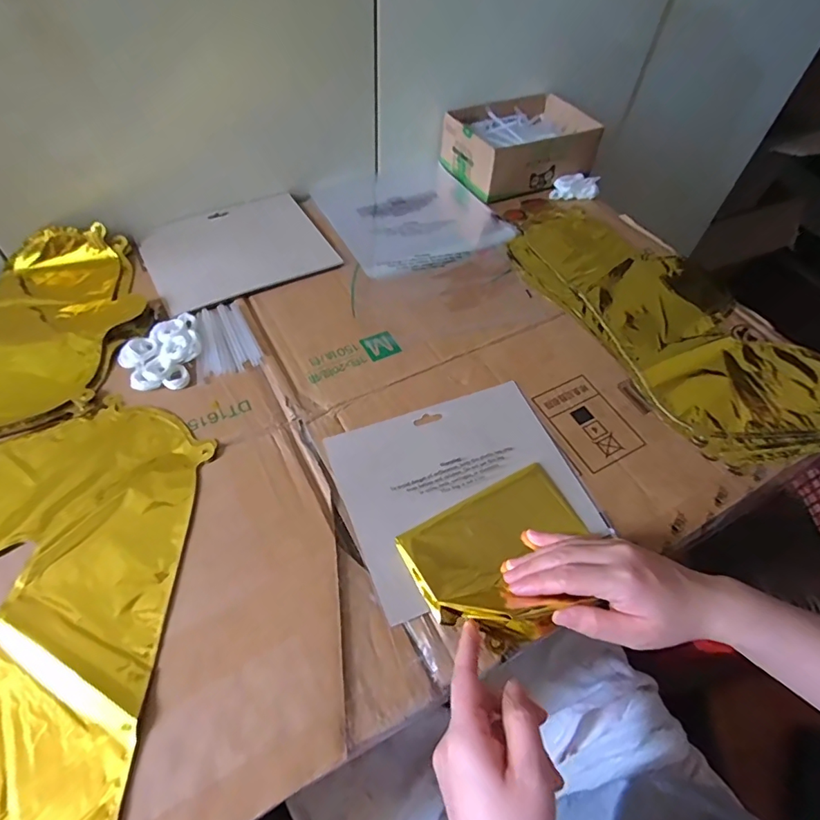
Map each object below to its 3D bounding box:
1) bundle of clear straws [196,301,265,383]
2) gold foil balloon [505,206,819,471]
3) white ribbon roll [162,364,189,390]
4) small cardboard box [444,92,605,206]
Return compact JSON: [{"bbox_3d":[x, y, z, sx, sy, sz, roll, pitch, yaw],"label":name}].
[{"bbox_3d":[-0.183,-0.070,0.478,0.059,0.008,0.087,-18,58,-16],"label":"bundle of clear straws"},{"bbox_3d":[0.279,-0.103,0.528,0.198,0.010,0.405,-27,61,-21],"label":"gold foil balloon"},{"bbox_3d":[-0.216,-0.030,0.448,0.023,0.005,0.024,2,55,-3],"label":"white ribbon roll"},{"bbox_3d":[0.152,-0.376,0.683,0.193,0.064,0.148,-18,58,-16],"label":"small cardboard box"}]

